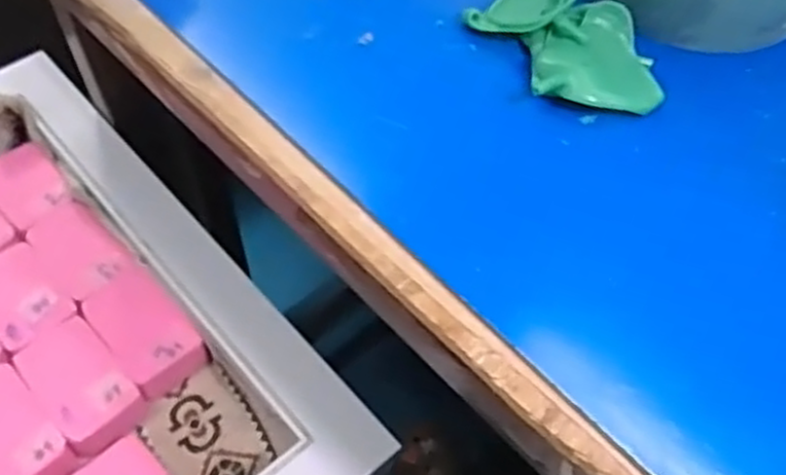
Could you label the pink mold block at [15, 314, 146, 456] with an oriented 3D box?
[{"bbox_3d":[-0.184,0.085,0.445,0.047,0.026,0.072,-38,65,-26],"label":"pink mold block"}]

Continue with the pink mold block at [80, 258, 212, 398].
[{"bbox_3d":[-0.151,0.055,0.465,0.047,0.026,0.077,-36,64,-24],"label":"pink mold block"}]

